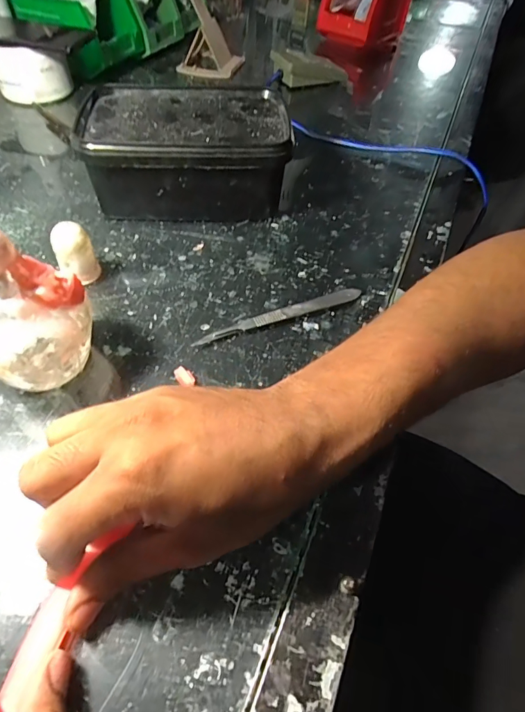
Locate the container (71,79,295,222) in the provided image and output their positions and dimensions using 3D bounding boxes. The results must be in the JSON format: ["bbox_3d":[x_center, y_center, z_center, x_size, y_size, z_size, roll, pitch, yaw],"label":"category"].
[{"bbox_3d":[-0.068,-0.192,0.393,0.173,0.072,0.125,-2,52,-5],"label":"container"}]

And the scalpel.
[{"bbox_3d":[0.014,-0.031,0.314,0.135,0.006,0.015,-18,55,-17],"label":"scalpel"}]

